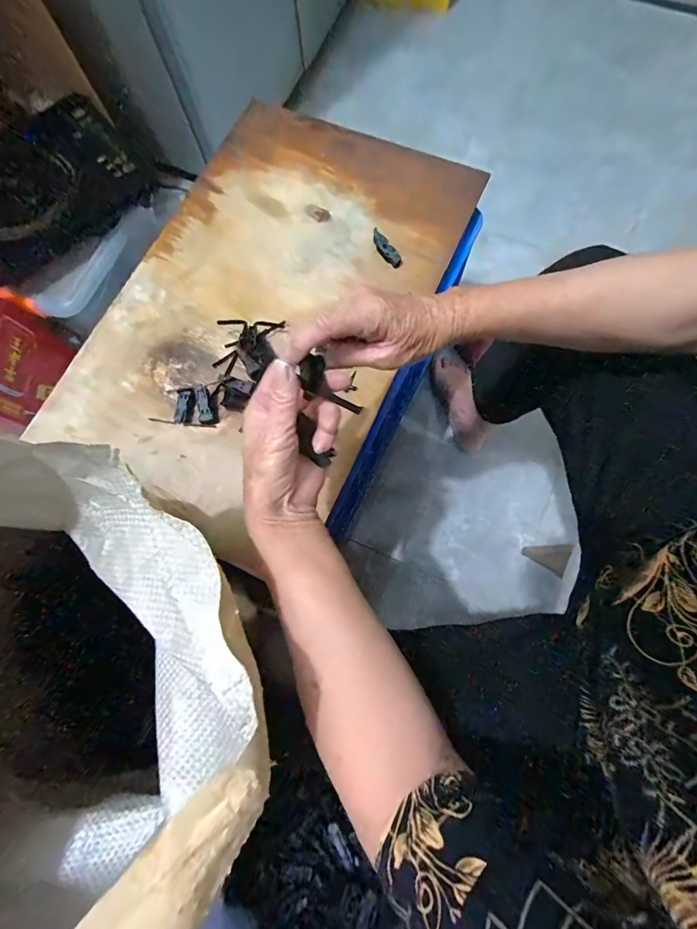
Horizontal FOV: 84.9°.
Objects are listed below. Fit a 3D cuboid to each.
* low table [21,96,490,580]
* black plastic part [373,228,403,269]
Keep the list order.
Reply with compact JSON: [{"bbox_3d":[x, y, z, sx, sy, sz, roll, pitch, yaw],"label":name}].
[{"bbox_3d":[-0.101,-0.183,0.680,0.416,0.341,0.639,26,78,8],"label":"low table"},{"bbox_3d":[0.052,-0.302,0.535,0.018,0.017,0.060,-29,77,-6],"label":"black plastic part"}]

